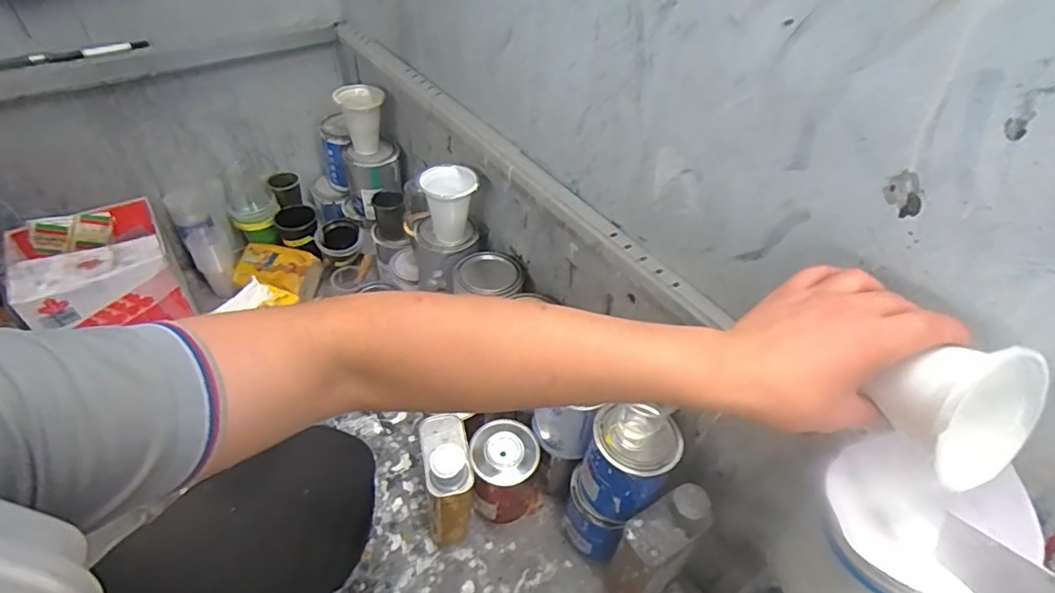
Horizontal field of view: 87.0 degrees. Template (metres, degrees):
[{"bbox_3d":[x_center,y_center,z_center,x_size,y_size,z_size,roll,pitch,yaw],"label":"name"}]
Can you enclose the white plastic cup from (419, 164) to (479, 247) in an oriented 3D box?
[{"bbox_3d":[-0.124,-0.143,0.878,0.081,0.110,0.086,3,45,-3],"label":"white plastic cup"}]

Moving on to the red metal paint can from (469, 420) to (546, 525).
[{"bbox_3d":[-0.030,0.265,0.839,0.107,0.142,0.095,-4,46,-10],"label":"red metal paint can"}]

